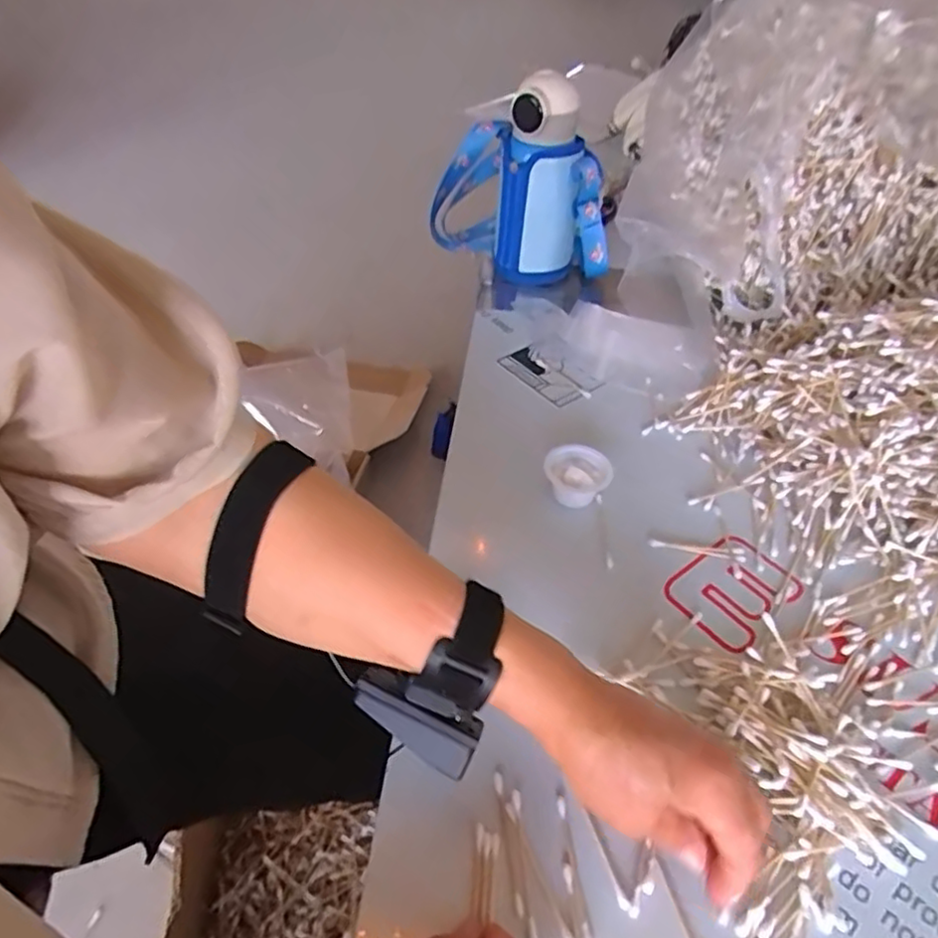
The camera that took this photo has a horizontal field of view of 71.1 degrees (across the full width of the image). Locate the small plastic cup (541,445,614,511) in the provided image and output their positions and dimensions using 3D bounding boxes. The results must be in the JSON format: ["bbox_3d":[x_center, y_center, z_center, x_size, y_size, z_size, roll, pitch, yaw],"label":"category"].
[{"bbox_3d":[0.089,0.005,0.532,0.051,0.025,0.044,-20,50,-20],"label":"small plastic cup"}]

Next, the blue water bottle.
[{"bbox_3d":[0.060,-0.330,0.743,0.084,0.197,0.224,-35,56,-30],"label":"blue water bottle"}]

